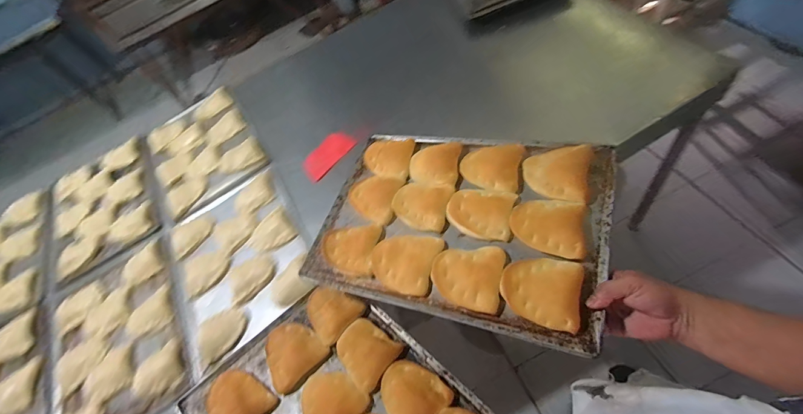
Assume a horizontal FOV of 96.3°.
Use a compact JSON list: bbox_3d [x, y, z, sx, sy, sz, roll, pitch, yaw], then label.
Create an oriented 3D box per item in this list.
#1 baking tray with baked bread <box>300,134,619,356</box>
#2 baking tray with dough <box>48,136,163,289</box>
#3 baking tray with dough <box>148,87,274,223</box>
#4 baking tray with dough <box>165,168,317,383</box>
[{"bbox_3d":[0.079,0.009,0.580,0.448,0.029,0.326,9,60,26],"label":"baking tray with baked bread"},{"bbox_3d":[-0.929,-0.003,1.106,0.336,0.025,0.439,-31,58,-7],"label":"baking tray with dough"},{"bbox_3d":[-0.630,-0.186,1.140,0.314,0.027,0.445,-36,60,-4],"label":"baking tray with dough"},{"bbox_3d":[-0.411,0.123,0.902,0.329,0.029,0.432,-33,58,-5],"label":"baking tray with dough"}]

